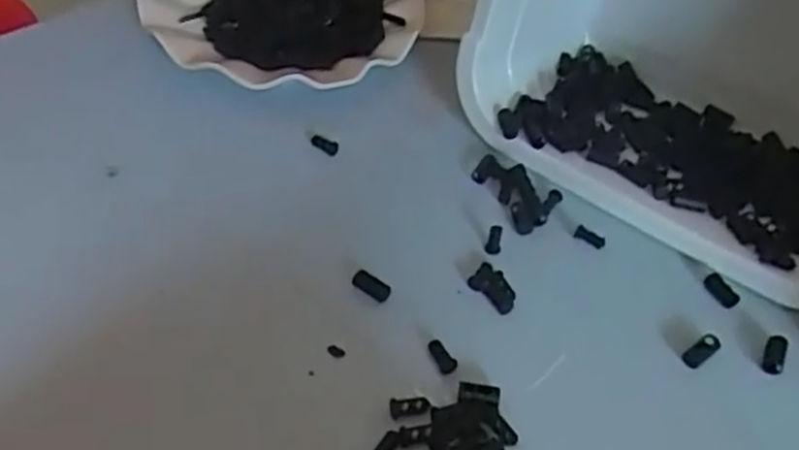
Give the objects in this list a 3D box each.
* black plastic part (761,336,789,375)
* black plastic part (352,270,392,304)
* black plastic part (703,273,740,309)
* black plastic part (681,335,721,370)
[{"bbox_3d":[0.174,0.060,0.361,0.009,0.004,0.021,22,60,18],"label":"black plastic part"},{"bbox_3d":[-0.014,0.029,0.372,0.019,0.009,0.007,25,47,21],"label":"black plastic part"},{"bbox_3d":[0.160,0.032,0.387,0.010,0.004,0.019,-20,48,-24],"label":"black plastic part"},{"bbox_3d":[0.139,0.057,0.357,0.022,0.005,0.009,-28,52,-30],"label":"black plastic part"}]

